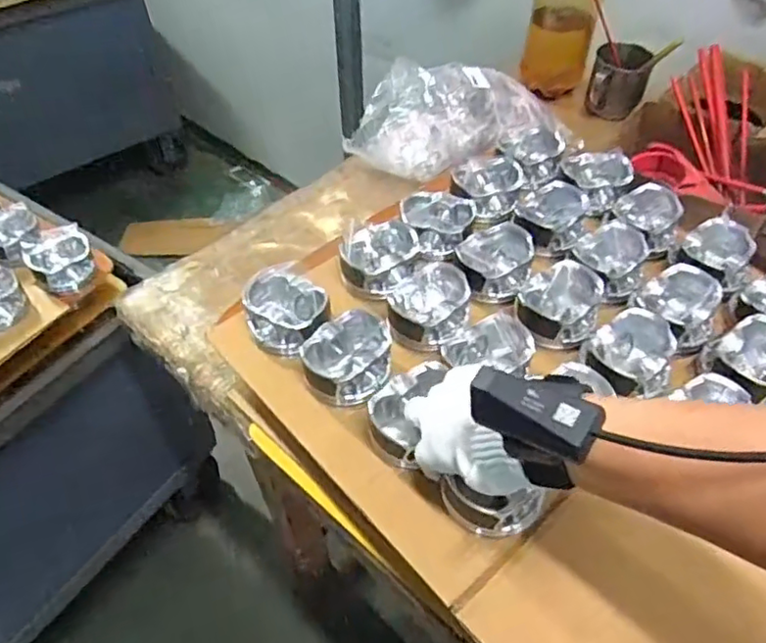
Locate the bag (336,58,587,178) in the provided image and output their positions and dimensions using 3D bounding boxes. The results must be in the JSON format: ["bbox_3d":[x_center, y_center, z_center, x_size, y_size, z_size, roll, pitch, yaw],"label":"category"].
[{"bbox_3d":[0.114,-0.276,0.860,0.325,0.131,0.147,-6,50,-5],"label":"bag"}]

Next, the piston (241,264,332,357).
[{"bbox_3d":[-0.093,-0.010,0.591,0.078,0.043,0.085,-17,51,-13],"label":"piston"}]

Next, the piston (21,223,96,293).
[{"bbox_3d":[-0.465,-0.091,0.879,0.081,0.054,0.088,0,49,0],"label":"piston"}]

